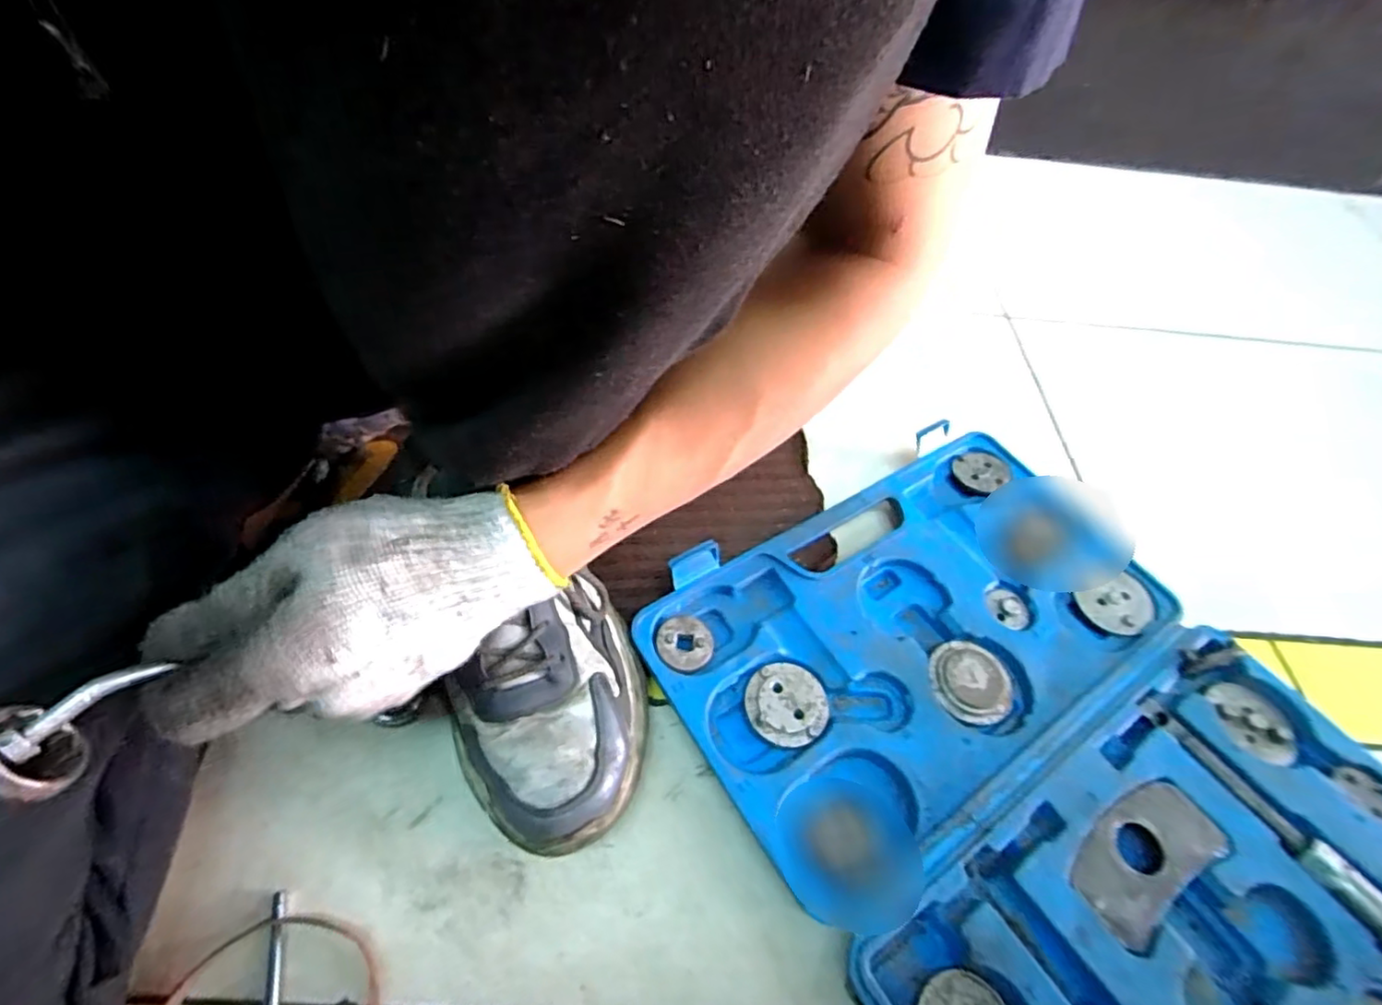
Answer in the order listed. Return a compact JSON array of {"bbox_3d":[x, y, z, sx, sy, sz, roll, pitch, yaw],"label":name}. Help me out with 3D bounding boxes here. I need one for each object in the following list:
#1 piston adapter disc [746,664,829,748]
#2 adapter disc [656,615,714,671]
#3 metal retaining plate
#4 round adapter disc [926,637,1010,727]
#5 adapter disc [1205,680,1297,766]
[{"bbox_3d":[0.058,0.121,0.387,0.048,0.006,0.049,3,53,-4],"label":"piston adapter disc"},{"bbox_3d":[-0.004,0.088,0.398,0.034,0.008,0.034,3,53,-4],"label":"adapter disc"},{"bbox_3d":[0.248,0.192,0.352,0.097,0.006,0.047,-25,58,-22],"label":"metal retaining plate"},{"bbox_3d":[0.178,0.112,0.403,0.051,0.007,0.050,3,53,-4],"label":"round adapter disc"},{"bbox_3d":[0.361,0.142,0.413,0.045,0.006,0.054,-22,59,-20],"label":"adapter disc"}]

